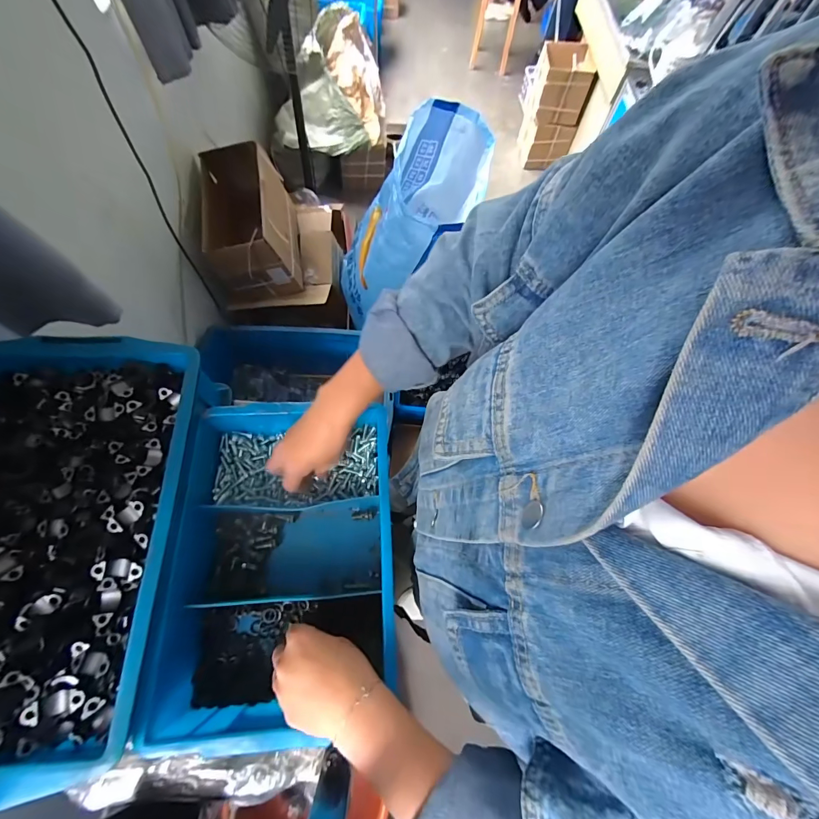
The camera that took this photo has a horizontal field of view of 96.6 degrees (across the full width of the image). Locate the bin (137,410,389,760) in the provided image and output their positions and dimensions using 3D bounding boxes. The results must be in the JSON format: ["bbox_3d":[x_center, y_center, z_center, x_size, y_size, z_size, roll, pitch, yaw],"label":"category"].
[{"bbox_3d":[-0.146,0.167,0.442,0.247,0.093,0.337,-4,66,-5],"label":"bin"}]

